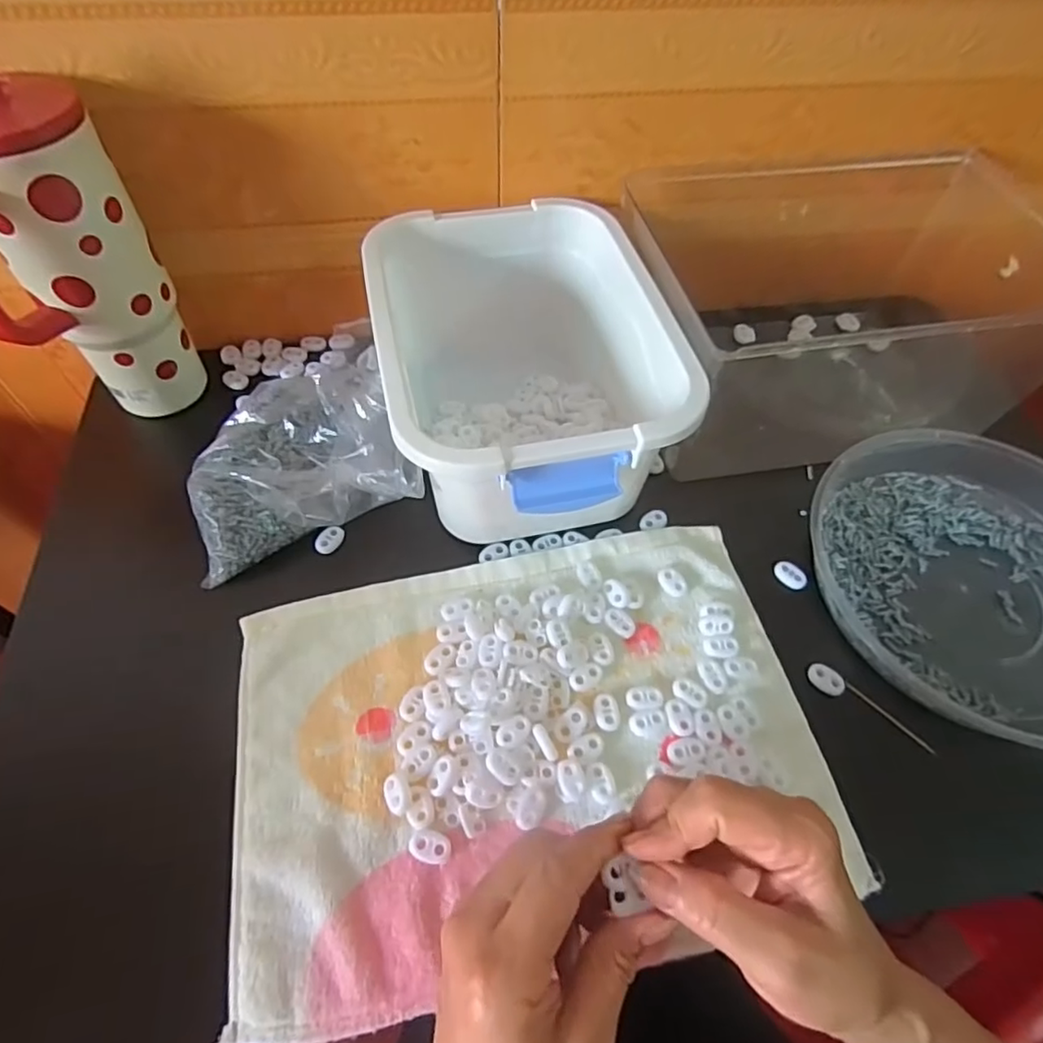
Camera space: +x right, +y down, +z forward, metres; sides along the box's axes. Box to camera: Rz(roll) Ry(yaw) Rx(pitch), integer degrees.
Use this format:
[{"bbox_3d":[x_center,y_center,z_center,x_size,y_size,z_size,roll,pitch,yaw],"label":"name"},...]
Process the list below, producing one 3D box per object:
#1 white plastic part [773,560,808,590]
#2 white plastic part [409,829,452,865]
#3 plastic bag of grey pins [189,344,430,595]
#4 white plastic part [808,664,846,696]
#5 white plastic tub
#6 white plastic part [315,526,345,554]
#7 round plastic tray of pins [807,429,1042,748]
[{"bbox_3d":[0.189,0.037,0.428,0.015,0.005,0.024,-33,63,-21],"label":"white plastic part"},{"bbox_3d":[-0.049,0.174,0.326,0.023,0.004,0.015,15,57,8],"label":"white plastic part"},{"bbox_3d":[-0.161,-0.042,0.421,0.140,0.070,0.121,-18,59,-13],"label":"plastic bag of grey pins"},{"bbox_3d":[0.193,0.099,0.384,0.022,0.004,0.016,34,62,19],"label":"white plastic part"},{"bbox_3d":[-0.003,-0.104,0.445,0.188,0.118,0.251,-14,58,-11],"label":"white plastic tub"},{"bbox_3d":[-0.137,0.013,0.433,0.013,0.009,0.022,33,61,19],"label":"white plastic part"},{"bbox_3d":[0.318,0.031,0.414,0.231,0.035,0.214,1,56,-1],"label":"round plastic tray of pins"}]

